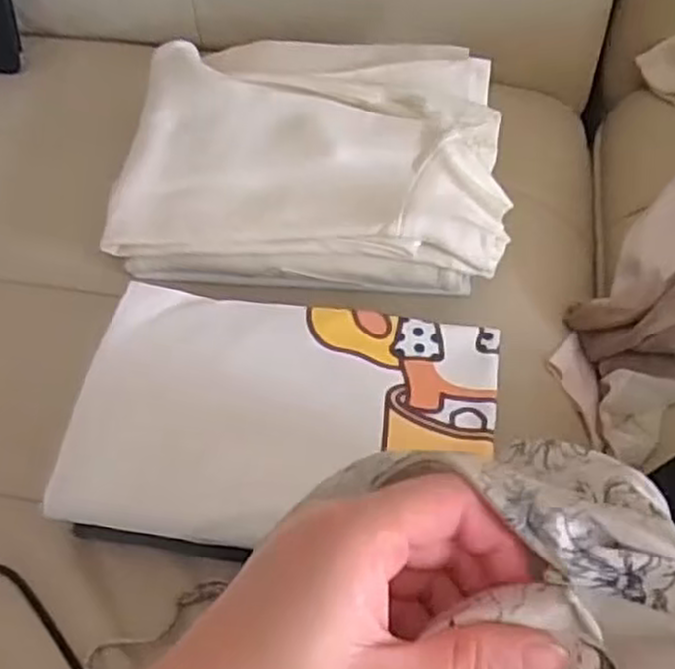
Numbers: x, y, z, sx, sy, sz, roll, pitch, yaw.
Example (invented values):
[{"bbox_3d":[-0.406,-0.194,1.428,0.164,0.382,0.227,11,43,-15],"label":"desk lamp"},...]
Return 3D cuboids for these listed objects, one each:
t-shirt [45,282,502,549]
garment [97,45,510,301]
[{"bbox_3d":[-0.032,0.048,0.460,0.245,0.029,0.155,5,61,7],"label":"t-shirt"},{"bbox_3d":[-0.018,-0.142,0.586,0.276,0.046,0.224,3,61,6],"label":"garment"}]

